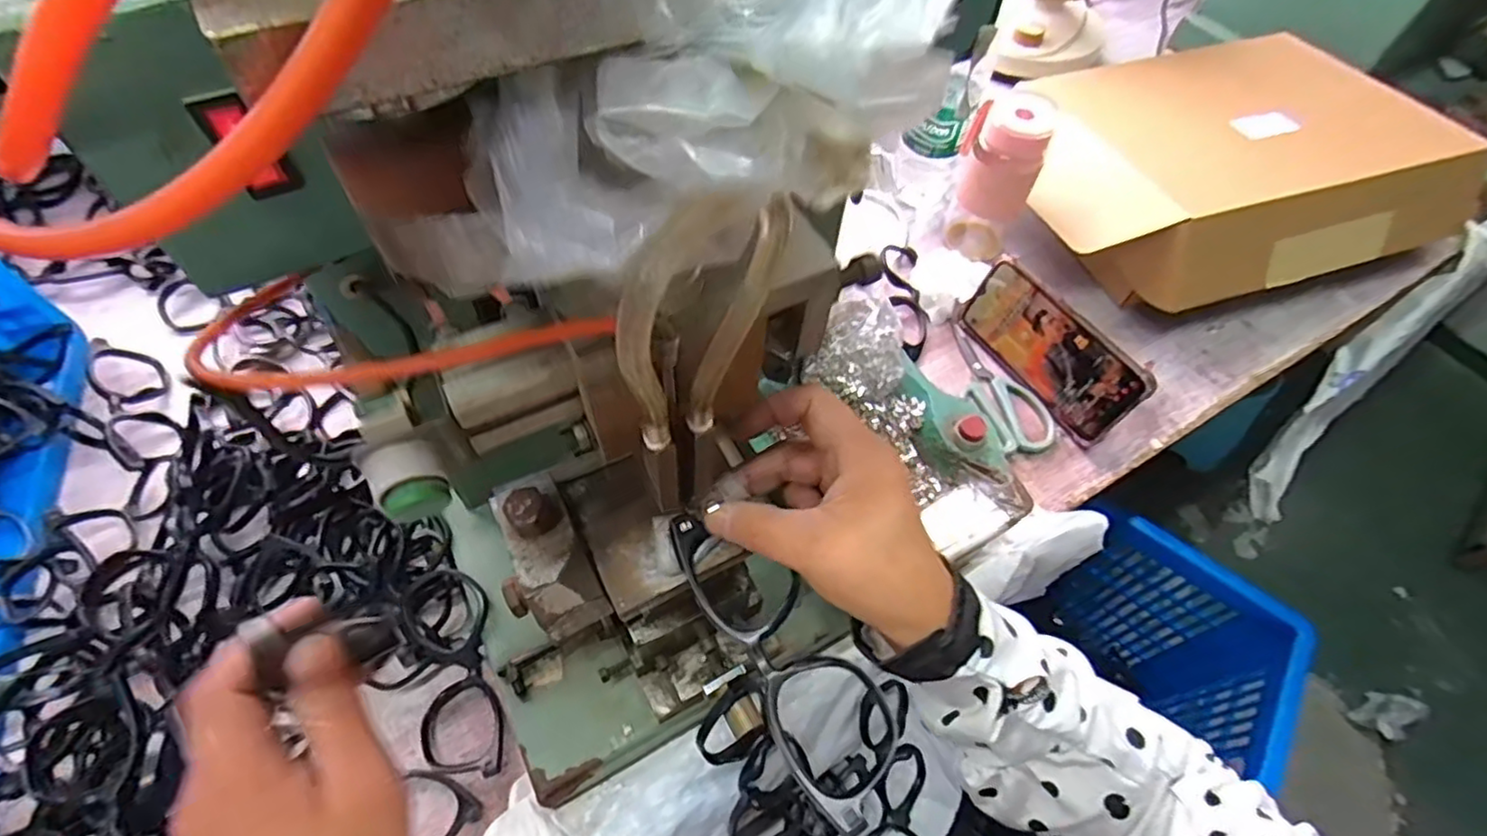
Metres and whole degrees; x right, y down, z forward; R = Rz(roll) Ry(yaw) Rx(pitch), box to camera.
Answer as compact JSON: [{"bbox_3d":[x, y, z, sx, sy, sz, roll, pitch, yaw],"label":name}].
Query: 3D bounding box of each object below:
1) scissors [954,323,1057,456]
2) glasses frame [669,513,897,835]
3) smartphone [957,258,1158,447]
[{"bbox_3d":[0.226,-0.032,0.583,0.057,0.009,0.139,-11,59,-10],"label":"scissors"},{"bbox_3d":[0.015,0.098,0.282,0.047,0.009,0.141,-31,73,-20],"label":"glasses frame"},{"bbox_3d":[0.260,-0.060,0.564,0.011,0.080,0.165,-20,62,-32],"label":"smartphone"}]

